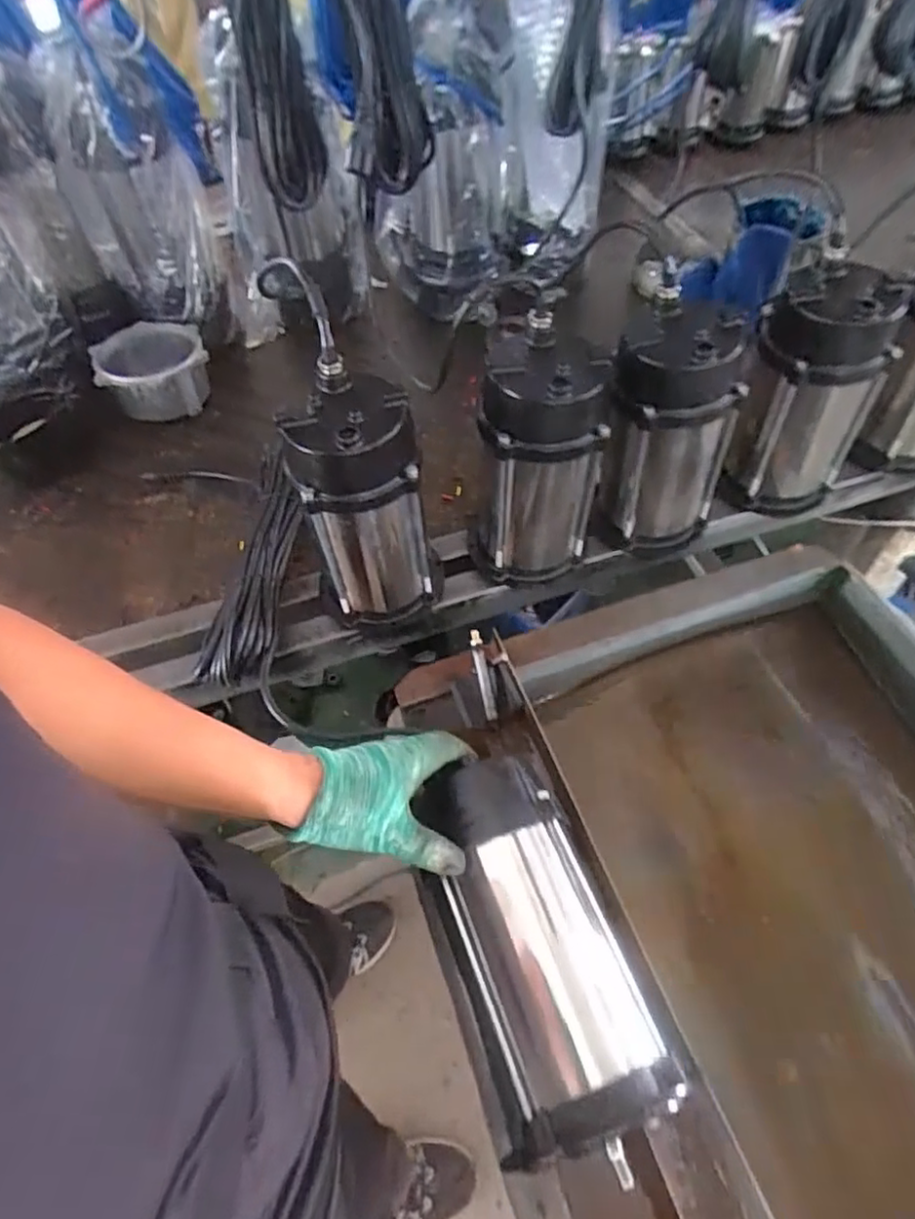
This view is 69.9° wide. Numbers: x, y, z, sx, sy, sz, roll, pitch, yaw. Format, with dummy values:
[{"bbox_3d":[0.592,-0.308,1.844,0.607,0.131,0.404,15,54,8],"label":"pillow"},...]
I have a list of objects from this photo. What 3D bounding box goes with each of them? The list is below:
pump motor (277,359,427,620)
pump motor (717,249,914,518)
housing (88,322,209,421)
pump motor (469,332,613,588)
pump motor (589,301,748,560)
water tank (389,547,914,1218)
[{"bbox_3d":[-0.093,-0.100,0.661,0.109,0.253,0.104,-13,55,-6],"label":"pump motor"},{"bbox_3d":[0.386,-0.230,0.734,0.133,0.253,0.114,25,60,19],"label":"pump motor"},{"bbox_3d":[-0.447,-0.353,0.974,0.157,0.081,0.128,-25,57,-14],"label":"housing"},{"bbox_3d":[0.080,-0.145,0.691,0.134,0.248,0.104,-1,55,2],"label":"pump motor"},{"bbox_3d":[0.226,-0.177,0.709,0.124,0.265,0.108,17,57,14],"label":"pump motor"},{"bbox_3d":[0.309,0.339,0.618,0.585,0.237,0.743,-18,56,-9],"label":"water tank"}]

